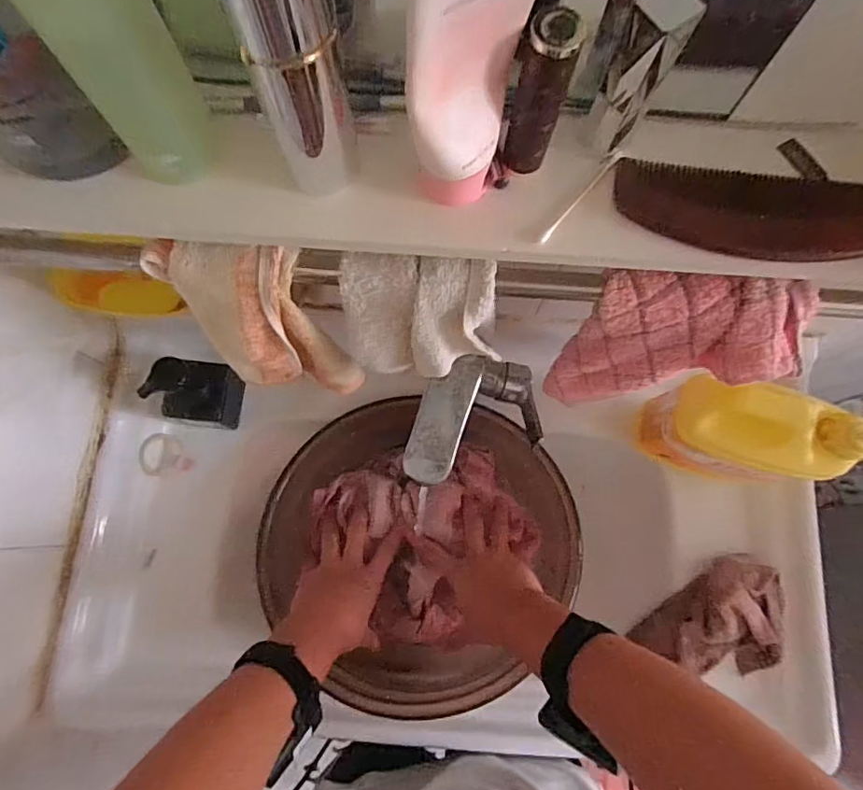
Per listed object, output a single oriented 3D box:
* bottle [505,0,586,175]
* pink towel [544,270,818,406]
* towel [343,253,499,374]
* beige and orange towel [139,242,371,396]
[{"bbox_3d":[0.050,-0.137,0.251,0.022,0.078,0.023,0,76,-1],"label":"bottle"},{"bbox_3d":[0.181,-0.031,0.427,0.143,0.172,0.059,5,76,0],"label":"pink towel"},{"bbox_3d":[-0.008,-0.049,0.384,0.103,0.110,0.025,5,54,4],"label":"towel"},{"bbox_3d":[-0.128,-0.053,0.422,0.120,0.173,0.052,2,76,-1],"label":"beige and orange towel"}]

